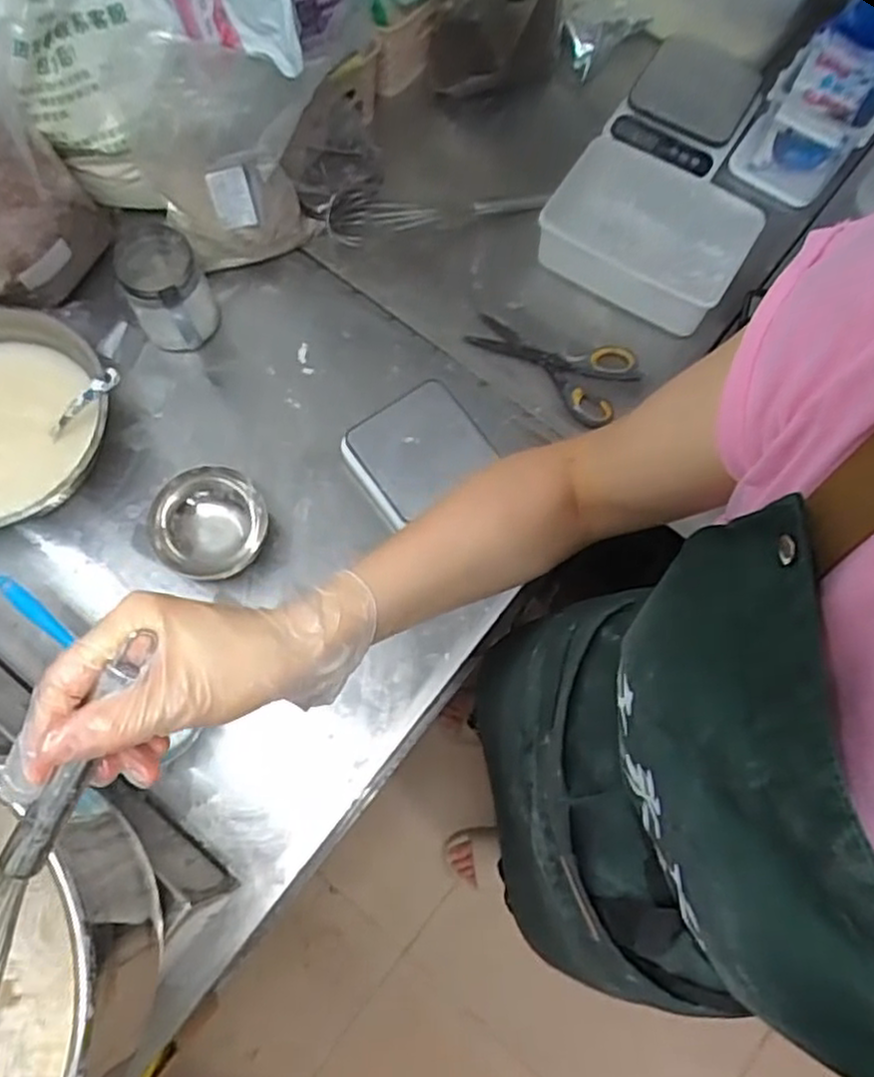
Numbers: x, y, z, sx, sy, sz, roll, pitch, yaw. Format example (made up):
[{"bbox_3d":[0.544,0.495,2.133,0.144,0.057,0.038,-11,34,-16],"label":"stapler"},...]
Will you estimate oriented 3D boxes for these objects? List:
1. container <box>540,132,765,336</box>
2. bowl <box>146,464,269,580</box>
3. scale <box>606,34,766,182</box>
[{"bbox_3d":[0.245,-0.352,0.862,0.219,0.071,0.166,30,74,7],"label":"container"},{"bbox_3d":[-0.226,-0.014,0.737,0.105,0.066,0.113,32,74,8],"label":"bowl"},{"bbox_3d":[0.310,-0.537,0.930,0.146,0.034,0.203,31,74,8],"label":"scale"}]

